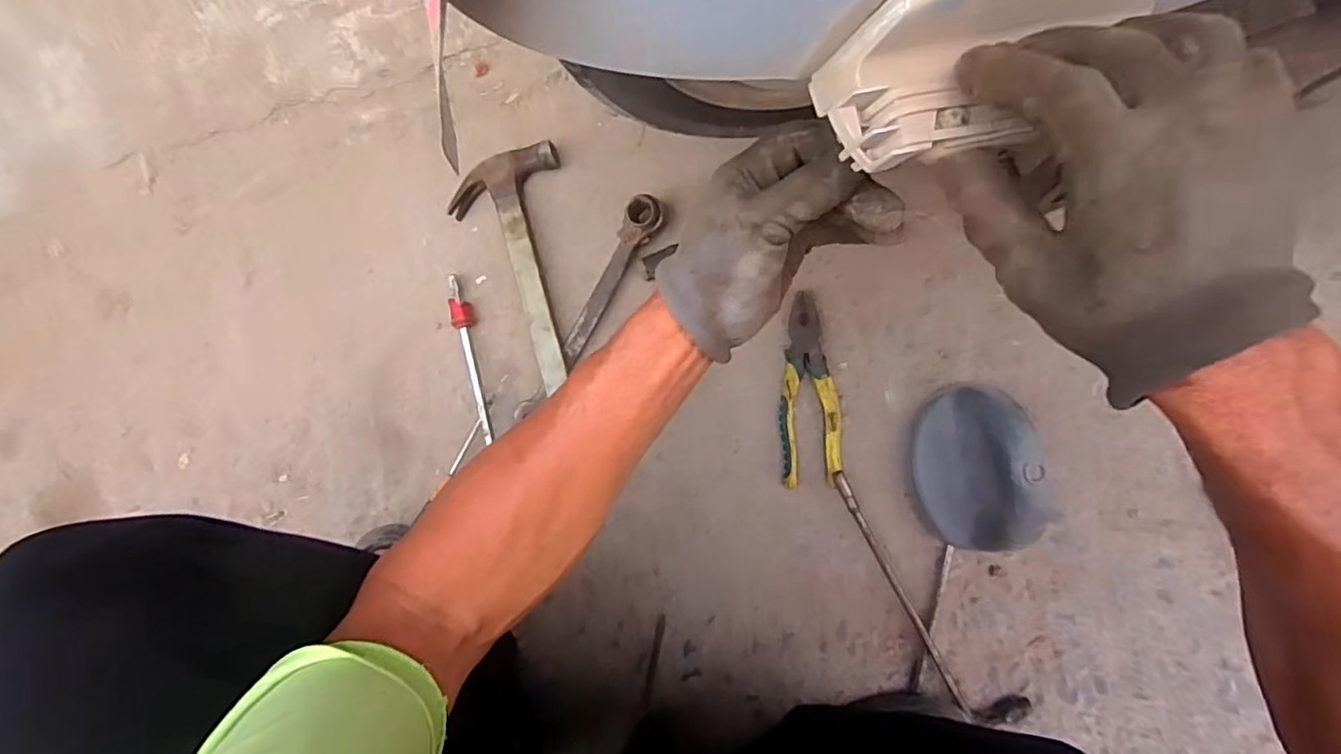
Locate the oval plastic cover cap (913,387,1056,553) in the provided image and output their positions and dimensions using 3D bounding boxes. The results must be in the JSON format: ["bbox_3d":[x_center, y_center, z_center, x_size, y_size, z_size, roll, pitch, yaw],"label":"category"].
[{"bbox_3d":[0.275,0.085,0.557,0.086,0.083,0.143,-9,88,8],"label":"oval plastic cover cap"}]

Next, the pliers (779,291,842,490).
[{"bbox_3d":[0.138,0.014,0.609,0.056,0.016,0.189,-1,89,8],"label":"pliers"}]

